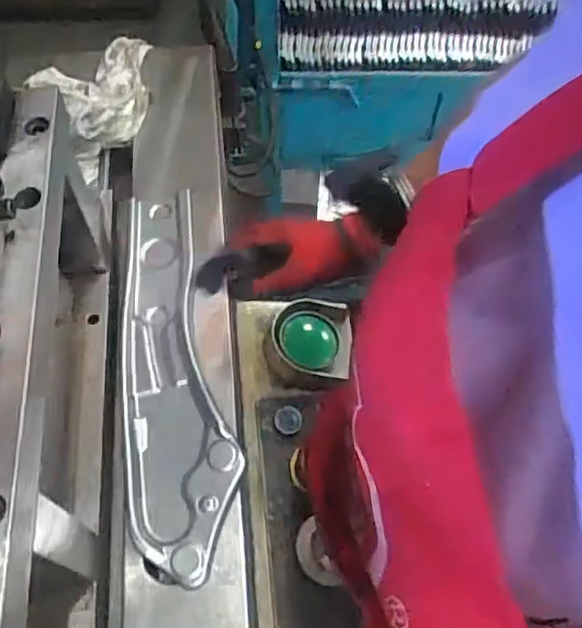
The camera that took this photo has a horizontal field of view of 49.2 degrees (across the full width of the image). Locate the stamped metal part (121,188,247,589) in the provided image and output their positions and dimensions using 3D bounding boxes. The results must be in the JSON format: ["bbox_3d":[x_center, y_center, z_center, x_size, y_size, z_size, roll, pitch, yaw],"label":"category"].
[{"bbox_3d":[-0.127,0.050,0.675,0.114,0.039,0.437,-10,61,-5],"label":"stamped metal part"}]

